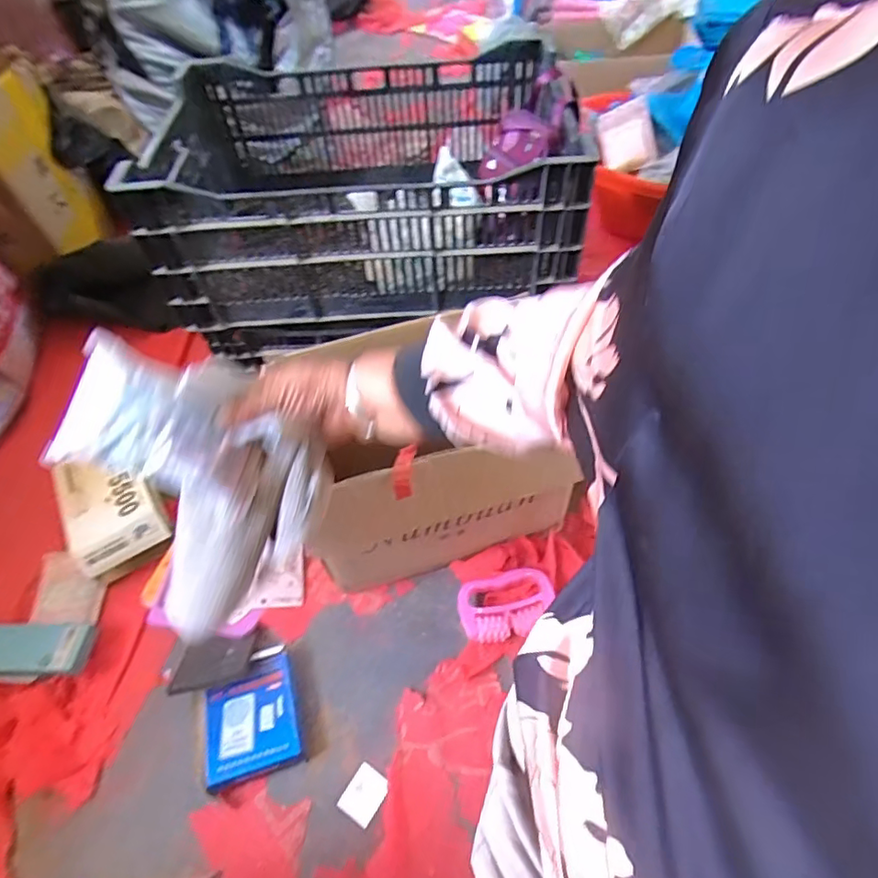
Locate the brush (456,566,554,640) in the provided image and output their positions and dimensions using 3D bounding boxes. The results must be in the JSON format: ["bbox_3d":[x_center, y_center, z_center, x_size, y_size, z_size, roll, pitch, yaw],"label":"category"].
[{"bbox_3d":[0.094,0.234,0.796,0.132,0.049,0.087,-12,55,-4],"label":"brush"}]

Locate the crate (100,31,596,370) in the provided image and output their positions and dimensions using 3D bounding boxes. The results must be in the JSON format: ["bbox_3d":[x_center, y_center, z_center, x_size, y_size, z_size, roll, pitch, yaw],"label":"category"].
[{"bbox_3d":[-0.124,-0.415,0.910,0.618,0.256,0.441,-3,55,2],"label":"crate"}]

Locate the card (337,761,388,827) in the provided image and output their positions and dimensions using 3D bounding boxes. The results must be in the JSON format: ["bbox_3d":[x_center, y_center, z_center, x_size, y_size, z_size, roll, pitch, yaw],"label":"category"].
[{"bbox_3d":[-0.093,0.441,0.697,0.047,0.004,0.058,26,60,21],"label":"card"}]

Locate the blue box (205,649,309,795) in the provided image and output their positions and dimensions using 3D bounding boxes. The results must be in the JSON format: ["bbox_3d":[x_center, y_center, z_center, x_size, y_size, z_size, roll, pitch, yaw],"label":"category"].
[{"bbox_3d":[-0.248,0.371,0.742,0.124,0.034,0.140,-19,55,-9],"label":"blue box"}]

